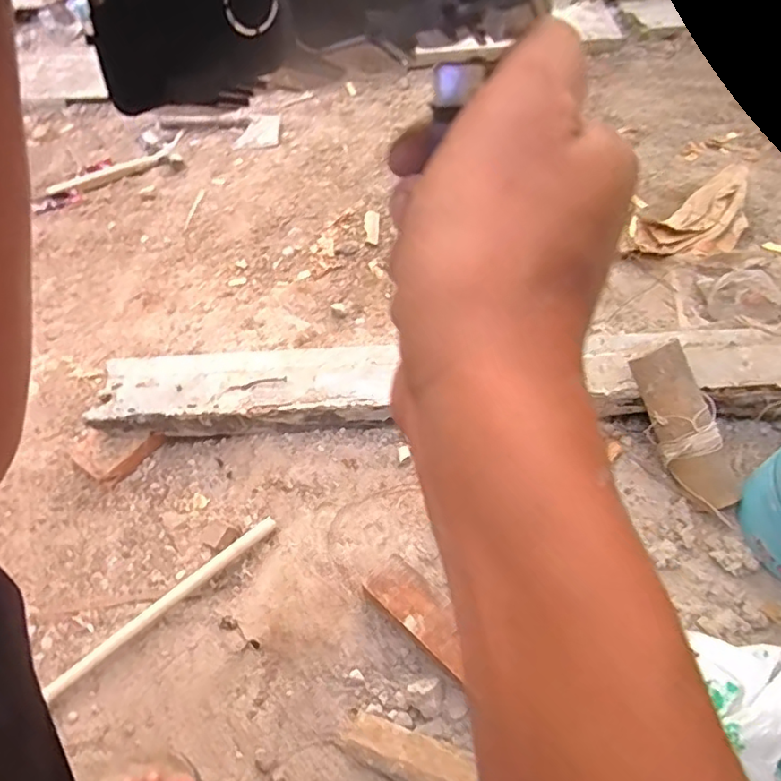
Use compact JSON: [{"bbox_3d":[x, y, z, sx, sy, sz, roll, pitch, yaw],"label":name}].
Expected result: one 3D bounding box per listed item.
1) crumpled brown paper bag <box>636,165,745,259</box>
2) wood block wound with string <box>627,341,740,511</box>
[{"bbox_3d":[0.537,-0.291,0.979,0.276,0.033,0.123,-31,56,-17],"label":"crumpled brown paper bag"},{"bbox_3d":[0.348,0.043,0.686,0.068,0.046,0.200,-20,88,-10],"label":"wood block wound with string"}]

